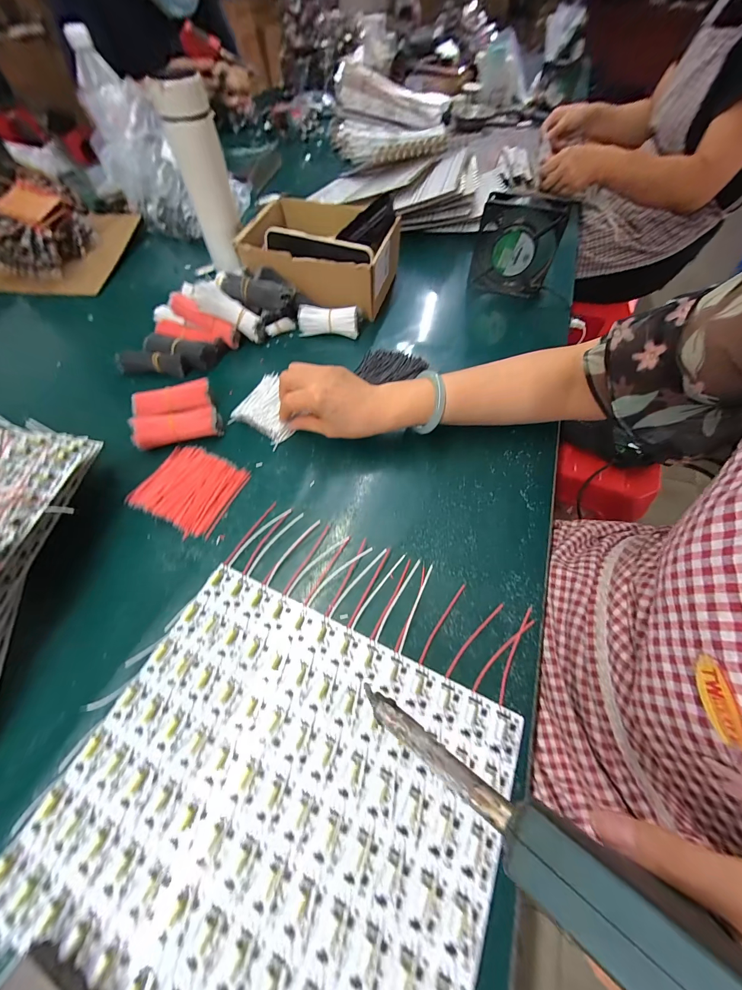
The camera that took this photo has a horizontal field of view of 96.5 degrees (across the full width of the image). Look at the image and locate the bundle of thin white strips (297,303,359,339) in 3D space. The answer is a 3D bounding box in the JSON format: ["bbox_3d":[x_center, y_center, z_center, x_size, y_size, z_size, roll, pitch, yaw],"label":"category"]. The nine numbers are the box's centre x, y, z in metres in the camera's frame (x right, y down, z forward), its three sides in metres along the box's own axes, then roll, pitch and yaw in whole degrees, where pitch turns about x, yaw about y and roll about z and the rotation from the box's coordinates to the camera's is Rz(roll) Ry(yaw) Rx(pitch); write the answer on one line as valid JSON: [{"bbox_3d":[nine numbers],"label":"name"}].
[{"bbox_3d":[-0.063,-0.258,0.492,0.087,0.035,0.026,3,58,2],"label":"bundle of thin white strips"}]

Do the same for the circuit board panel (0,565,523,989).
[{"bbox_3d":[-0.063,0.206,0.231,0.287,0.007,0.232,22,60,13],"label":"circuit board panel"}]

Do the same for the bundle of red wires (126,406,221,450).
[{"bbox_3d":[-0.226,-0.077,0.390,0.093,0.034,0.027,-14,59,-9],"label":"bundle of red wires"}]

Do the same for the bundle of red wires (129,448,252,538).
[{"bbox_3d":[-0.198,-0.009,0.361,0.097,0.016,0.089,19,60,11],"label":"bundle of red wires"}]

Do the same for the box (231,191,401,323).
[{"bbox_3d":[-0.075,-0.383,0.533,0.209,0.104,0.169,12,59,7],"label":"box"}]

